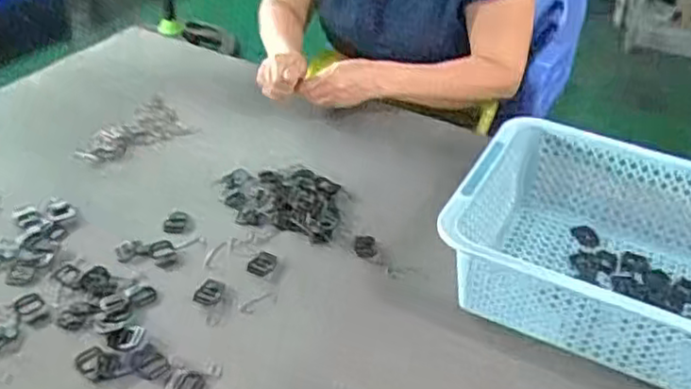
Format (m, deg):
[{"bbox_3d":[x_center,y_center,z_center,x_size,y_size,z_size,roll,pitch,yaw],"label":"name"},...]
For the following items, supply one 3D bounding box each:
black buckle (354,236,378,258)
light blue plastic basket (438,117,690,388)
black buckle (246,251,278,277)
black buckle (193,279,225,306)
[{"bbox_3d":[0.025,0.063,0.858,0.026,0.011,0.032,1,37,-3],"label":"black buckle"},{"bbox_3d":[0.322,0.068,0.764,0.380,0.114,0.283,19,40,20],"label":"light blue plastic basket"},{"bbox_3d":[-0.098,0.082,0.823,0.028,0.005,0.039,15,39,15],"label":"black buckle"},{"bbox_3d":[-0.153,0.110,0.780,0.029,0.005,0.037,13,38,13],"label":"black buckle"}]

